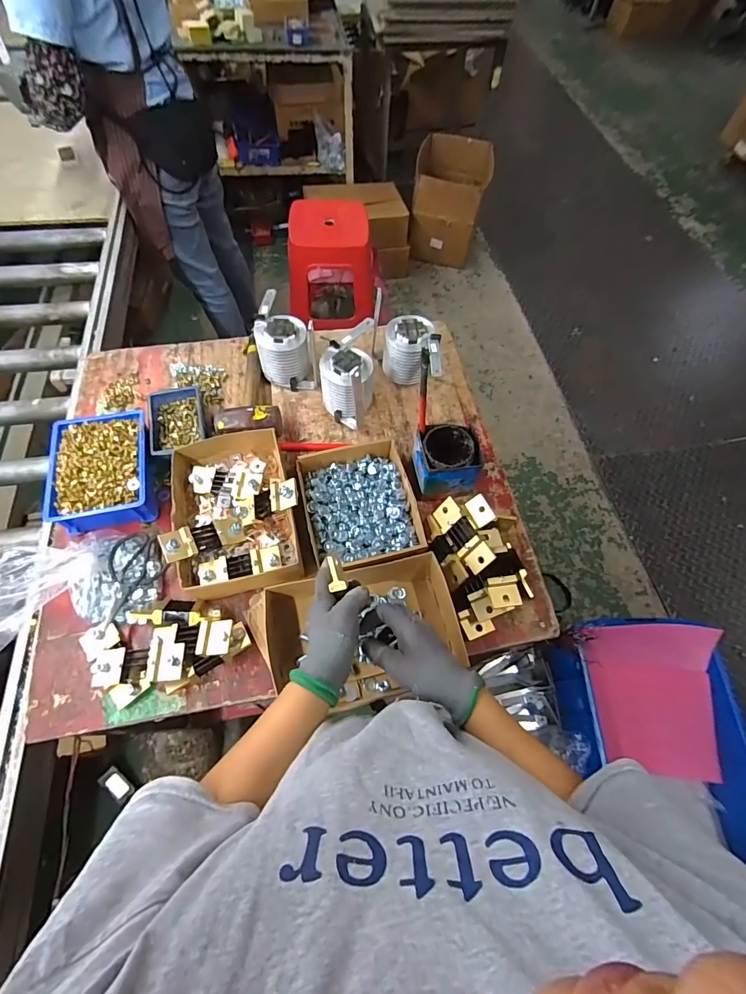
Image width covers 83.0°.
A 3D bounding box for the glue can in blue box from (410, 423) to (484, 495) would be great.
[{"bbox_3d":[0.126,-0.061,0.729,0.107,0.087,0.101,0,63,-3],"label":"glue can in blue box"}]

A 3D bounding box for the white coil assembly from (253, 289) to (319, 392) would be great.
[{"bbox_3d":[-0.176,-0.314,0.852,0.109,0.113,0.158,-9,63,-8],"label":"white coil assembly"}]

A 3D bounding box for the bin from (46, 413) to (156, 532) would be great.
[{"bbox_3d":[-0.457,-0.041,0.726,0.152,0.082,0.198,-13,64,-10],"label":"bin"}]

